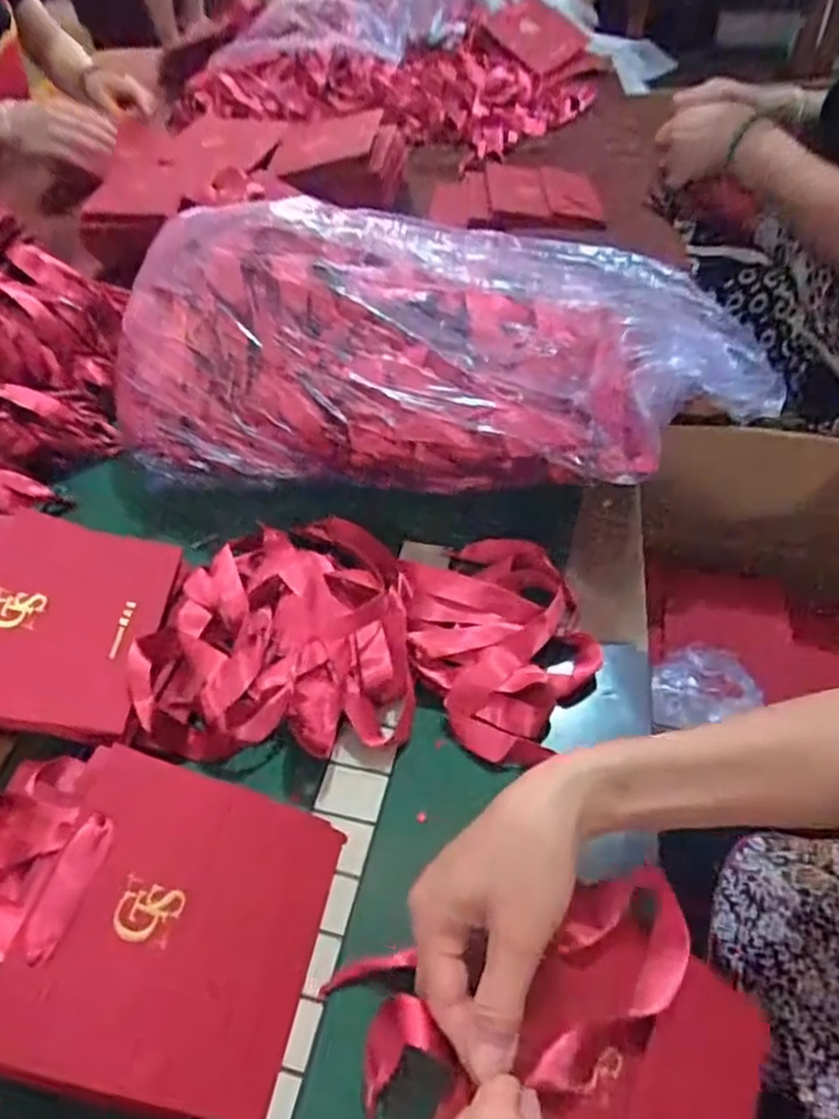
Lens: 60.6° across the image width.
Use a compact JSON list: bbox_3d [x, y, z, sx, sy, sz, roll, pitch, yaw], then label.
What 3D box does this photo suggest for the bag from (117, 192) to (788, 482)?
[{"bbox_3d":[0.011,-0.162,0.545,0.487,0.156,0.193,7,50,9],"label":"bag"}]

